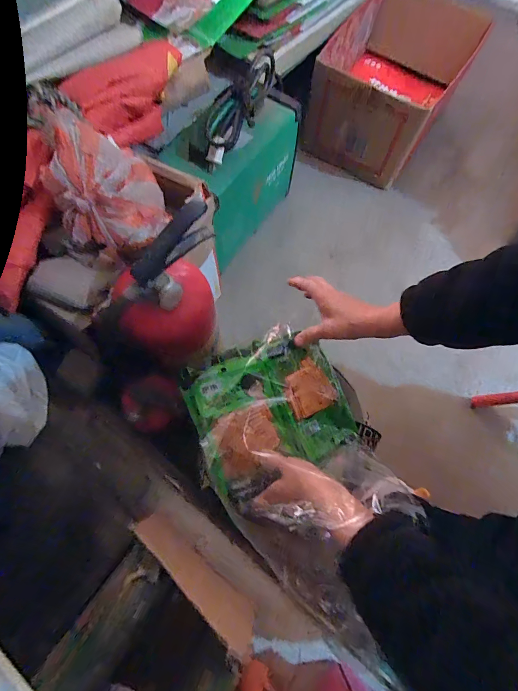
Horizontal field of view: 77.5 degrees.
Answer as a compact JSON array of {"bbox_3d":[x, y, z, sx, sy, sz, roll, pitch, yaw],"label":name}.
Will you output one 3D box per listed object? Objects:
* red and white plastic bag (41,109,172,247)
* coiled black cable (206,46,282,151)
[{"bbox_3d":[-0.197,-0.204,0.428,0.124,0.120,0.117,-18,73,-7],"label":"red and white plastic bag"},{"bbox_3d":[-0.023,-0.467,0.616,0.060,0.067,0.259,26,73,7],"label":"coiled black cable"}]

